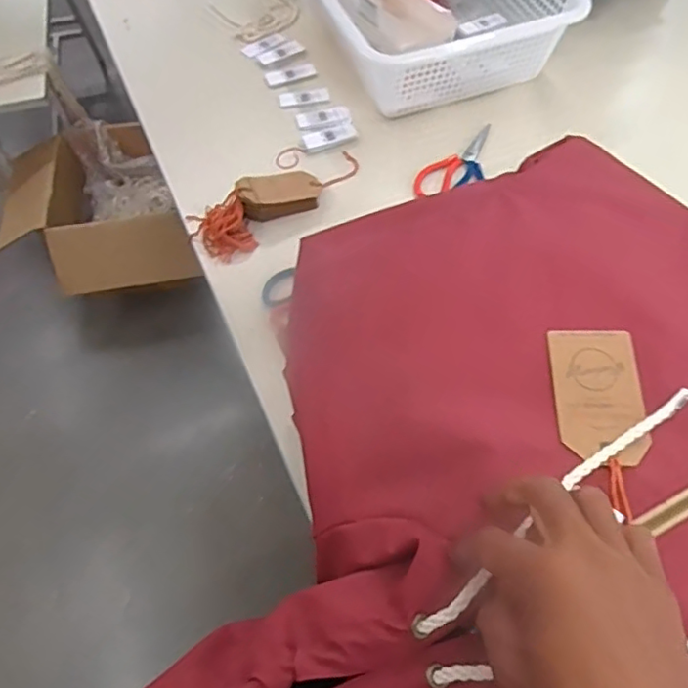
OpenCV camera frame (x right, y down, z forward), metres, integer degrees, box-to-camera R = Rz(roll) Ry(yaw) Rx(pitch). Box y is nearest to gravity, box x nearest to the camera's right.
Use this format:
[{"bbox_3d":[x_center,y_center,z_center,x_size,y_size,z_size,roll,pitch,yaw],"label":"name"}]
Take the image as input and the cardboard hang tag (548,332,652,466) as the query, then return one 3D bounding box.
[{"bbox_3d":[0.177,0.034,0.405,0.057,0.004,0.095,1,63,3],"label":"cardboard hang tag"}]

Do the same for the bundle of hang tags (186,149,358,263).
[{"bbox_3d":[-0.102,-0.227,0.836,0.110,0.044,0.265,40,68,22],"label":"bundle of hang tags"}]

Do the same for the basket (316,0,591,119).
[{"bbox_3d":[0.139,-0.584,0.982,0.388,0.131,0.434,-21,60,-11],"label":"basket"}]

